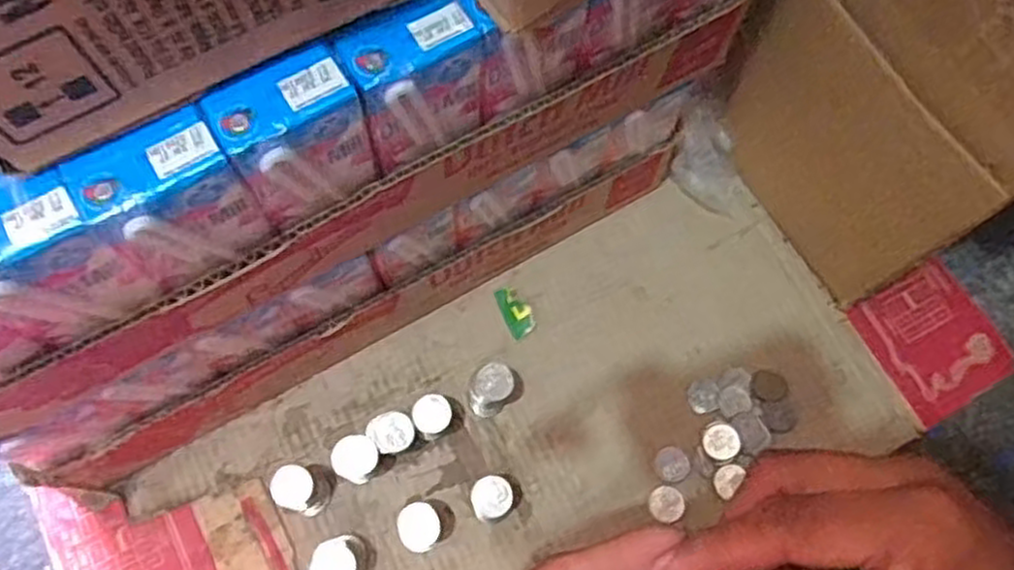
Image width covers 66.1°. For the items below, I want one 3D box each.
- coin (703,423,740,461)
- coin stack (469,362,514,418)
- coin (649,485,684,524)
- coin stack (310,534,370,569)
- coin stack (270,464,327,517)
[{"bbox_3d":[0.133,0.097,0.485,0.022,0.004,0.021,1,71,-2],"label":"coin"},{"bbox_3d":[-0.009,0.064,0.472,0.025,0.045,0.022,-19,72,-9],"label":"coin stack"},{"bbox_3d":[0.097,0.133,0.473,0.020,0.004,0.022,-3,66,7],"label":"coin"},{"bbox_3d":[-0.094,0.157,0.440,0.025,0.046,0.026,-20,72,-9],"label":"coin stack"},{"bbox_3d":[-0.119,0.119,0.454,0.025,0.043,0.022,27,72,7],"label":"coin stack"}]

